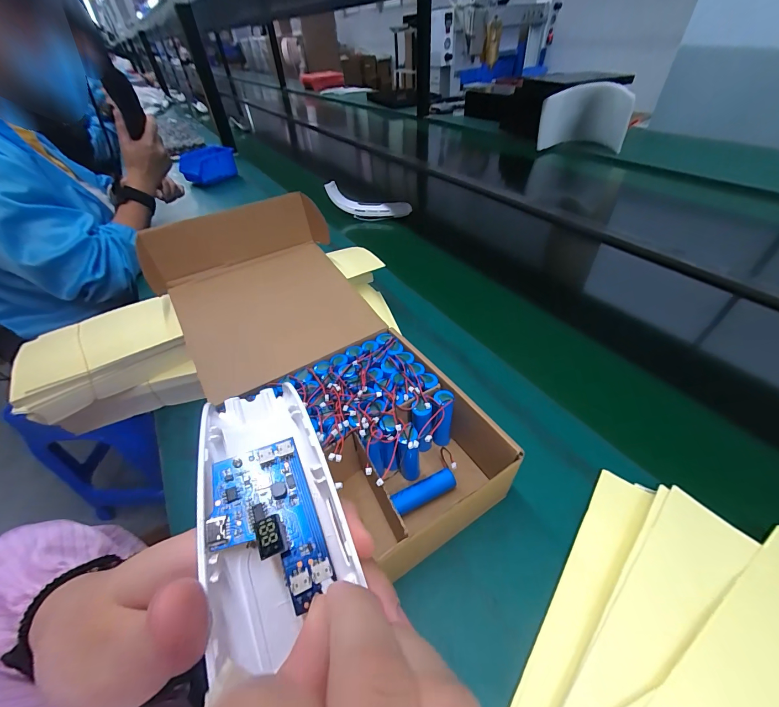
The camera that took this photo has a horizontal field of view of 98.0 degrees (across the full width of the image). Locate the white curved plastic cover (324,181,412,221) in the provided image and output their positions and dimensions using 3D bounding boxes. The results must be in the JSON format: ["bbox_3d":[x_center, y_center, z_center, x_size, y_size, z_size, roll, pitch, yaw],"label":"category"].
[{"bbox_3d":[-0.050,-0.356,0.796,0.196,0.070,0.037,11,47,16],"label":"white curved plastic cover"}]

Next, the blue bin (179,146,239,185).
[{"bbox_3d":[-0.576,-0.606,1.077,0.165,0.070,0.164,-23,47,-17],"label":"blue bin"}]

